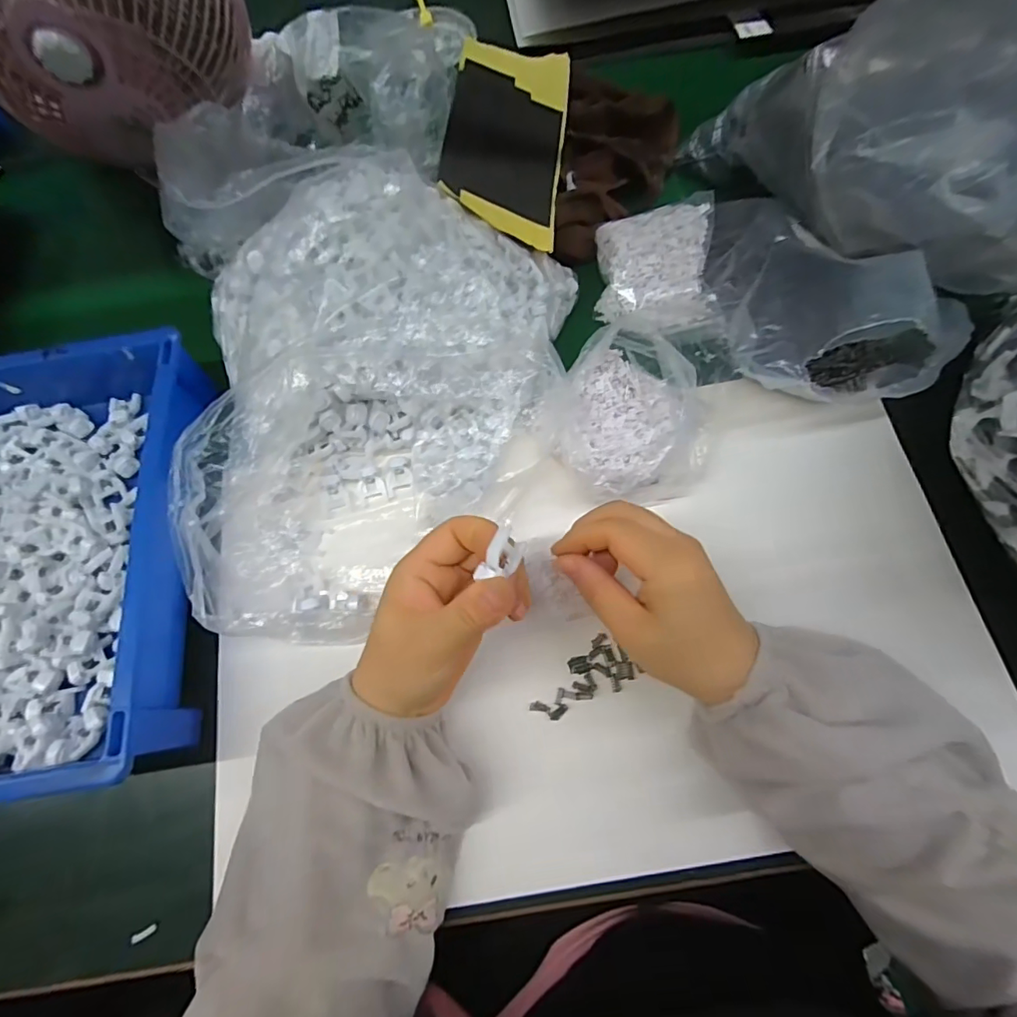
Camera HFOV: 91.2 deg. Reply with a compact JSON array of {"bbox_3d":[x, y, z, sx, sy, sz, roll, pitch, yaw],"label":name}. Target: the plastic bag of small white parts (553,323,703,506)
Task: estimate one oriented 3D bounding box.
[{"bbox_3d":[0.084,-0.071,0.359,0.102,0.049,0.139,-3,70,3],"label":"plastic bag of small white parts"}]

